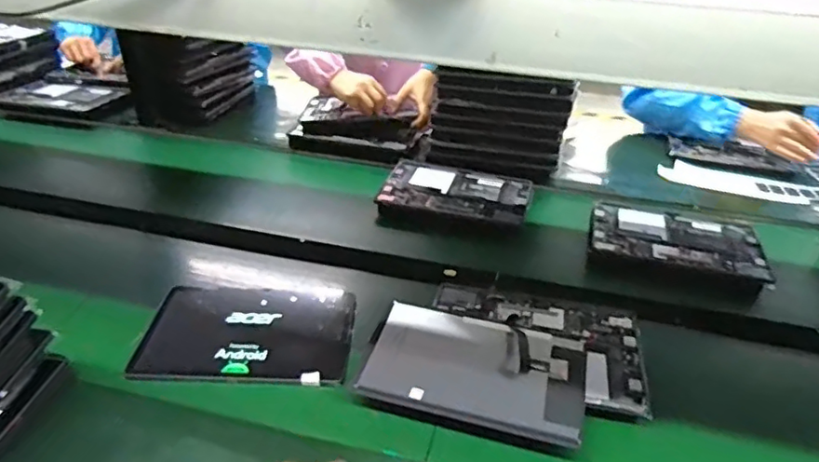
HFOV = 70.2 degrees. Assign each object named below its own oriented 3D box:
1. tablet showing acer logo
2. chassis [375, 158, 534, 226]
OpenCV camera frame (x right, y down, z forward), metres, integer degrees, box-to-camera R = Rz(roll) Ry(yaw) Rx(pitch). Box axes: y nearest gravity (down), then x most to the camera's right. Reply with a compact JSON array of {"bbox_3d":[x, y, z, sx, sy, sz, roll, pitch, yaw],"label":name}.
[{"bbox_3d":[-0.200,0.125,0.737,0.253,0.017,0.155,1,35,2],"label":"tablet showing acer logo"},{"bbox_3d":[0.084,-0.074,1.034,0.254,0.015,0.173,12,34,14],"label":"chassis"}]

